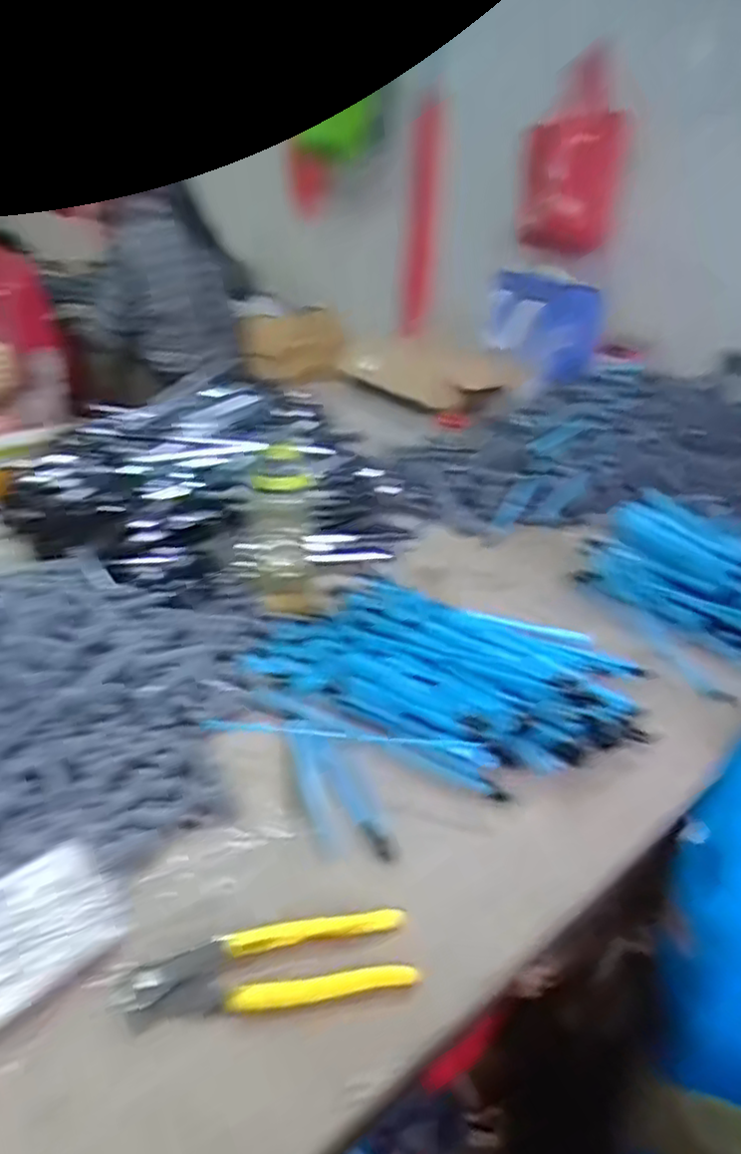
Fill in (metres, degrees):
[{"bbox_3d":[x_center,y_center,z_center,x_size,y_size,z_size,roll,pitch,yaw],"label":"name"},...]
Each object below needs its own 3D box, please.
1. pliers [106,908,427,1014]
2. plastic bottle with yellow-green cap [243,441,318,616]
[{"bbox_3d":[-0.061,0.232,0.427,0.170,0.016,0.044,-3,28,-10],"label":"pliers"},{"bbox_3d":[-0.102,-0.048,0.793,0.073,0.187,0.062,-2,-14,-8],"label":"plastic bottle with yellow-green cap"}]

